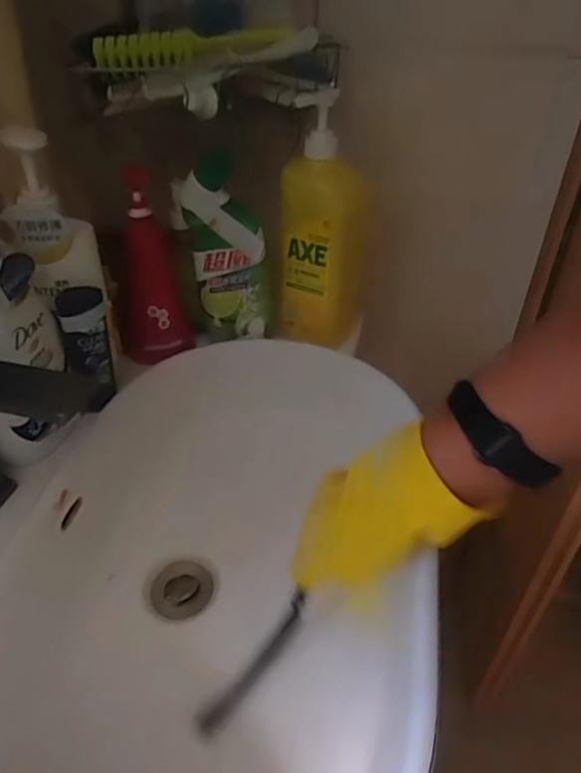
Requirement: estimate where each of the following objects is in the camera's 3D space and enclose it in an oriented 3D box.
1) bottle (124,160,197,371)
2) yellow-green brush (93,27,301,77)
[{"bbox_3d":[-0.157,-0.127,0.613,0.076,0.218,0.063,-9,40,-12],"label":"bottle"},{"bbox_3d":[-0.085,-0.298,0.489,0.173,0.032,0.027,-5,40,-7],"label":"yellow-green brush"}]

